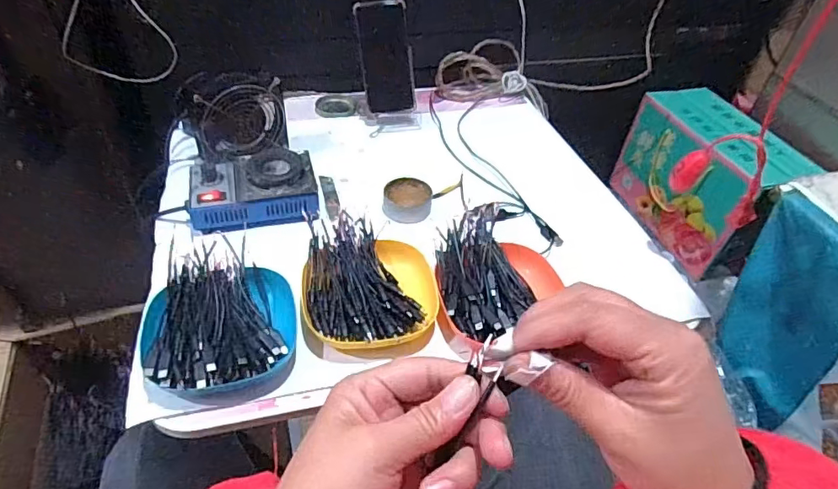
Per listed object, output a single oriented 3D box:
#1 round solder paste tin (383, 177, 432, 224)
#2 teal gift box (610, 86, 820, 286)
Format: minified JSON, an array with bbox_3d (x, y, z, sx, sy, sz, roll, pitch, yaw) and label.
[{"bbox_3d":[-0.015,-0.057,0.679,0.063,0.032,0.063,3,45,-3],"label":"round solder paste tin"},{"bbox_3d":[0.579,-0.136,1.066,0.145,0.243,0.322,-11,47,-16],"label":"teal gift box"}]

